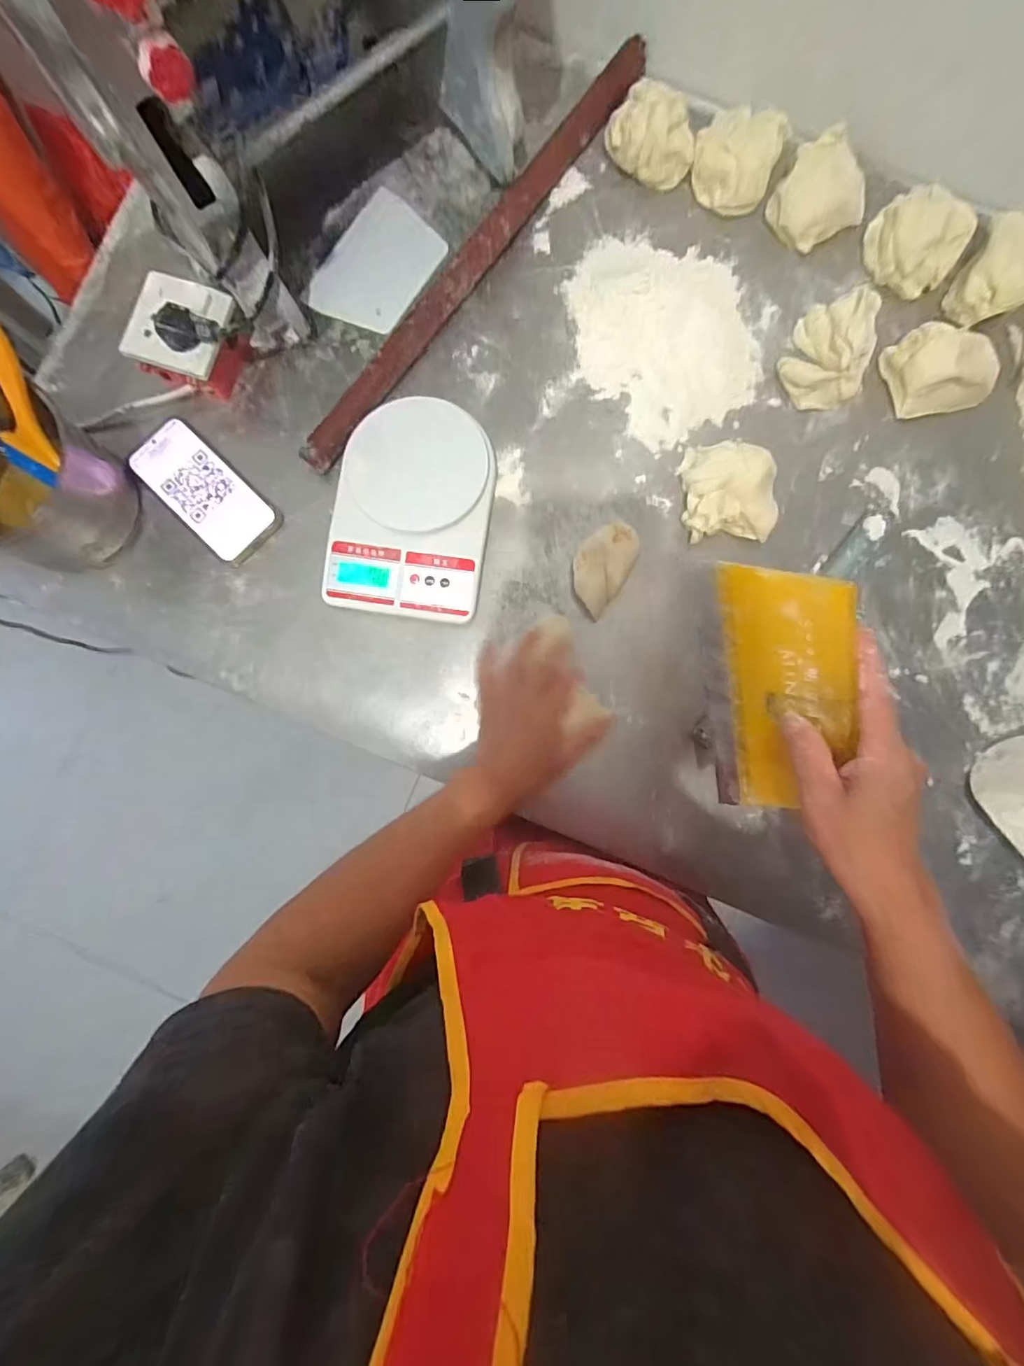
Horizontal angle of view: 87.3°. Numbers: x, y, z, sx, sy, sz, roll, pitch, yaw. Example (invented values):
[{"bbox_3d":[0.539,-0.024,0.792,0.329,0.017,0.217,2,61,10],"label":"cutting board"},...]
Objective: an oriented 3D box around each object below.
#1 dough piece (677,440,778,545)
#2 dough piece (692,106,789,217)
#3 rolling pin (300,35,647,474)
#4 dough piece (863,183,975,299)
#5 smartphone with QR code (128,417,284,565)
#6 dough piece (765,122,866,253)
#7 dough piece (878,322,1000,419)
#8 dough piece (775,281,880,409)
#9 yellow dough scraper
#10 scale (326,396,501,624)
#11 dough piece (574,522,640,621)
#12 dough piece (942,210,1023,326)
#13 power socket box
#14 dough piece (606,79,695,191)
[{"bbox_3d":[0.217,-0.191,0.529,0.086,0.055,0.091,-3,86,0],"label":"dough piece"},{"bbox_3d":[0.230,-0.544,0.551,0.081,0.050,0.087,0,86,0],"label":"dough piece"},{"bbox_3d":[-0.039,-0.440,0.557,0.037,0.032,0.545,37,87,2],"label":"rolling pin"},{"bbox_3d":[0.409,-0.451,0.544,0.088,0.047,0.072,38,87,2],"label":"dough piece"},{"bbox_3d":[-0.316,-0.197,0.550,0.157,0.016,0.073,43,87,2],"label":"smartphone with QR code"},{"bbox_3d":[0.312,-0.502,0.551,0.083,0.040,0.082,-29,87,-2],"label":"dough piece"},{"bbox_3d":[0.438,-0.319,0.538,0.098,0.053,0.078,-10,86,-1],"label":"dough piece"},{"bbox_3d":[0.320,-0.330,0.534,0.077,0.057,0.086,24,87,1],"label":"dough piece"},{"bbox_3d":[0.184,0.008,0.388,0.007,0.124,0.187,-15,104,-22],"label":"yellow dough scraper"},{"bbox_3d":[-0.099,-0.172,0.534,0.151,0.044,0.207,8,86,0],"label":"scale"},{"bbox_3d":[0.088,-0.113,0.531,0.052,0.036,0.084,25,87,1],"label":"dough piece"},{"bbox_3d":[0.489,-0.413,0.536,0.056,0.053,0.093,25,87,1],"label":"dough piece"},{"bbox_3d":[-0.319,-0.342,0.533,0.089,0.071,0.087,13,86,1],"label":"power socket box"},{"bbox_3d":[0.147,-0.568,0.553,0.092,0.053,0.077,22,87,1],"label":"dough piece"}]

